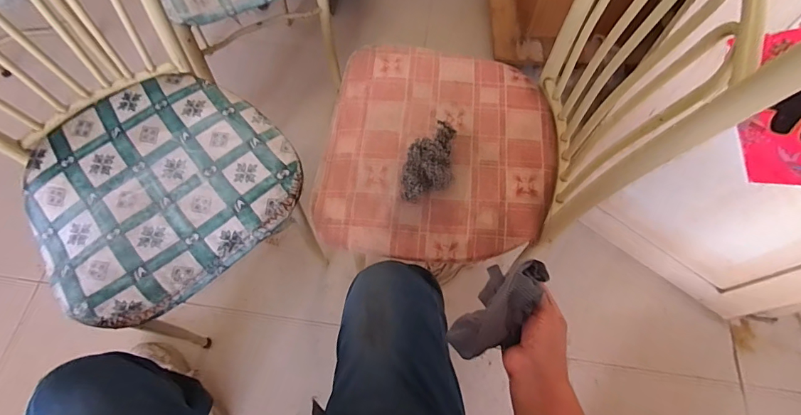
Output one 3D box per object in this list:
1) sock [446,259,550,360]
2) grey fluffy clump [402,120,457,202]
[{"bbox_3d":[0.105,0.115,0.469,0.064,0.059,0.137,42,98,13],"label":"sock"},{"bbox_3d":[0.042,-0.070,0.619,0.067,0.050,0.130,7,71,2],"label":"grey fluffy clump"}]

